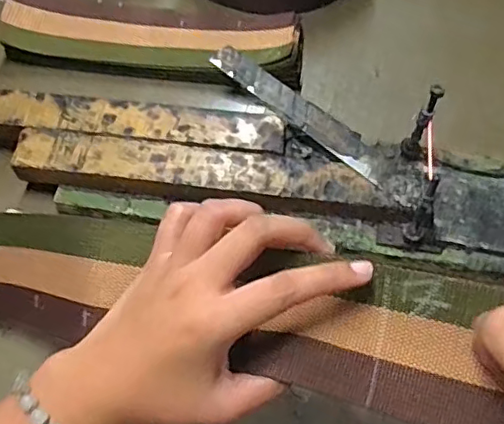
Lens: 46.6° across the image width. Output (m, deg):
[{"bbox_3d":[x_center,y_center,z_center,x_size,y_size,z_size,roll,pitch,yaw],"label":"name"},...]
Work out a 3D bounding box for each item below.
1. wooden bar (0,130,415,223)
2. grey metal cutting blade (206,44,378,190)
[{"bbox_3d":[-0.036,-0.028,0.455,0.298,0.019,0.047,6,60,7],"label":"wooden bar"},{"bbox_3d":[0.036,-0.084,0.478,0.172,0.010,0.028,38,69,17],"label":"grey metal cutting blade"}]

